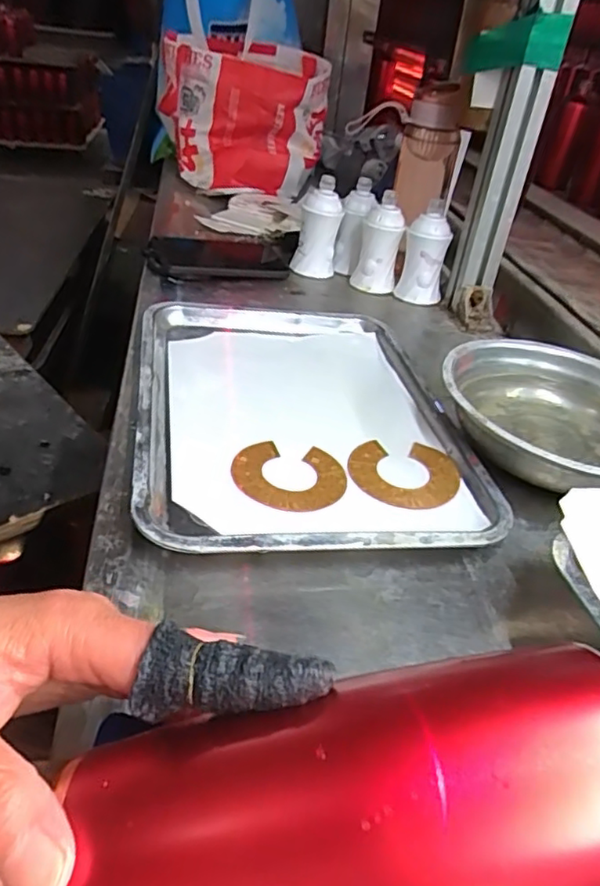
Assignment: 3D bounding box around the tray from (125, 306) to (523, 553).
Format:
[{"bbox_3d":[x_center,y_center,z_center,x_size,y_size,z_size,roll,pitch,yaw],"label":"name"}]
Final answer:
[{"bbox_3d":[-0.003,-0.030,0.514,0.254,0.037,0.339,-2,35,-10],"label":"tray"}]

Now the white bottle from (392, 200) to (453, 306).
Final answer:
[{"bbox_3d":[0.156,-0.234,0.767,0.057,0.117,0.055,14,35,13],"label":"white bottle"}]

